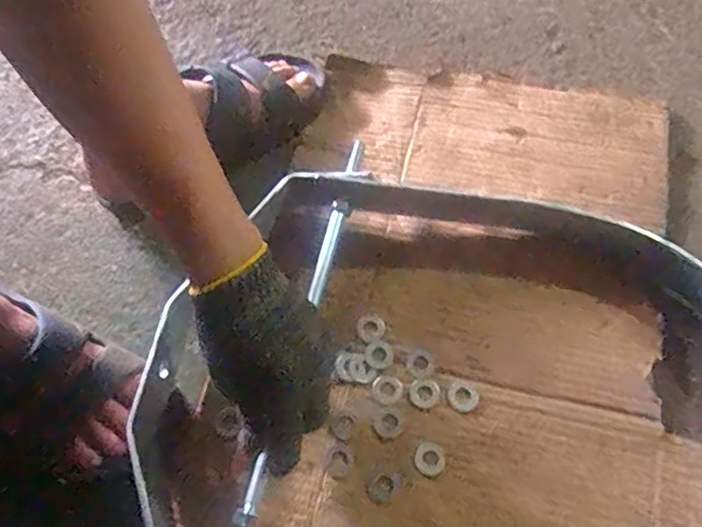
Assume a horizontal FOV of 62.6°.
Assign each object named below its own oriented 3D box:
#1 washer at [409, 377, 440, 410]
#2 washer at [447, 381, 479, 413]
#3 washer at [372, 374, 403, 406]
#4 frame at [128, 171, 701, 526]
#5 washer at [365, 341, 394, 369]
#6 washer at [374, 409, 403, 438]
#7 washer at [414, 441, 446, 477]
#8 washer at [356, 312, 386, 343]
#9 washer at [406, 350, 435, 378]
[{"bbox_3d":[0.062,0.109,0.487,0.025,0.004,0.025,-1,63,2],"label":"washer"},{"bbox_3d":[0.093,0.111,0.483,0.025,0.004,0.023,-1,63,2],"label":"washer"},{"bbox_3d":[0.031,0.107,0.490,0.025,0.004,0.025,-13,63,-4],"label":"washer"},{"bbox_3d":[0.085,0.115,0.456,0.517,0.066,0.401,11,64,8],"label":"frame"},{"bbox_3d":[0.024,0.079,0.503,0.024,0.004,0.024,-1,63,2],"label":"washer"},{"bbox_3d":[0.031,0.132,0.476,0.023,0.004,0.021,-1,63,2],"label":"washer"},{"bbox_3d":[0.063,0.156,0.463,0.025,0.004,0.025,-1,63,2],"label":"washer"},{"bbox_3d":[0.018,0.056,0.514,0.025,0.004,0.025,-1,63,2],"label":"washer"},{"bbox_3d":[0.060,0.086,0.498,0.023,0.004,0.023,-1,63,2],"label":"washer"}]

